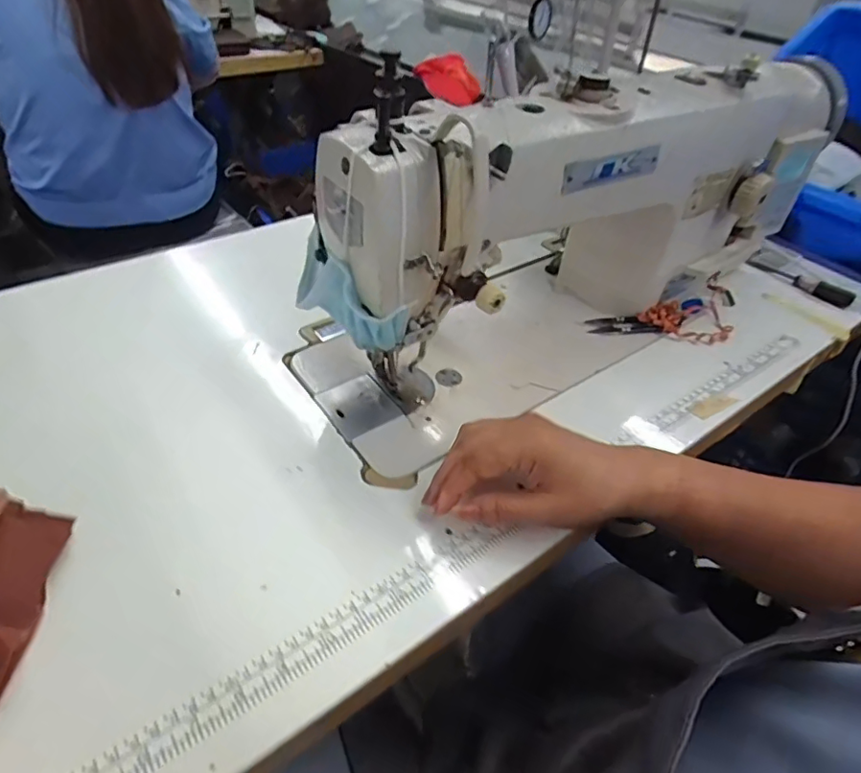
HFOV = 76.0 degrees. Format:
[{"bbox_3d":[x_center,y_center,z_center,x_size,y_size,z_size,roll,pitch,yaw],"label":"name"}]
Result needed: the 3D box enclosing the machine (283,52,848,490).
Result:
[{"bbox_3d":[0.131,-0.157,0.520,0.528,0.242,0.172,-25,49,-28],"label":"machine"}]

